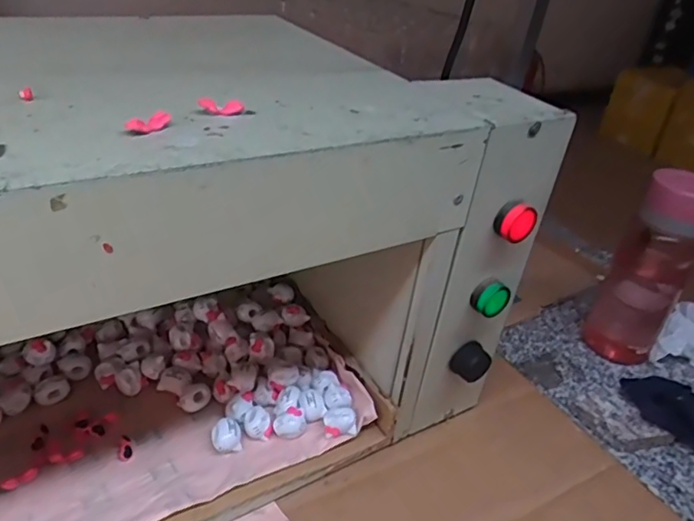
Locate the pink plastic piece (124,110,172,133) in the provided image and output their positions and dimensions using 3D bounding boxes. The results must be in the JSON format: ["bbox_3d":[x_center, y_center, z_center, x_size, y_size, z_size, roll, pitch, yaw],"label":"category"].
[{"bbox_3d":[-0.094,-0.066,0.275,0.006,0.007,0.024,23,35,24],"label":"pink plastic piece"}]

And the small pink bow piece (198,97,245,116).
[{"bbox_3d":[-0.066,-0.081,0.306,0.024,0.008,0.006,-2,32,-15],"label":"small pink bow piece"}]

